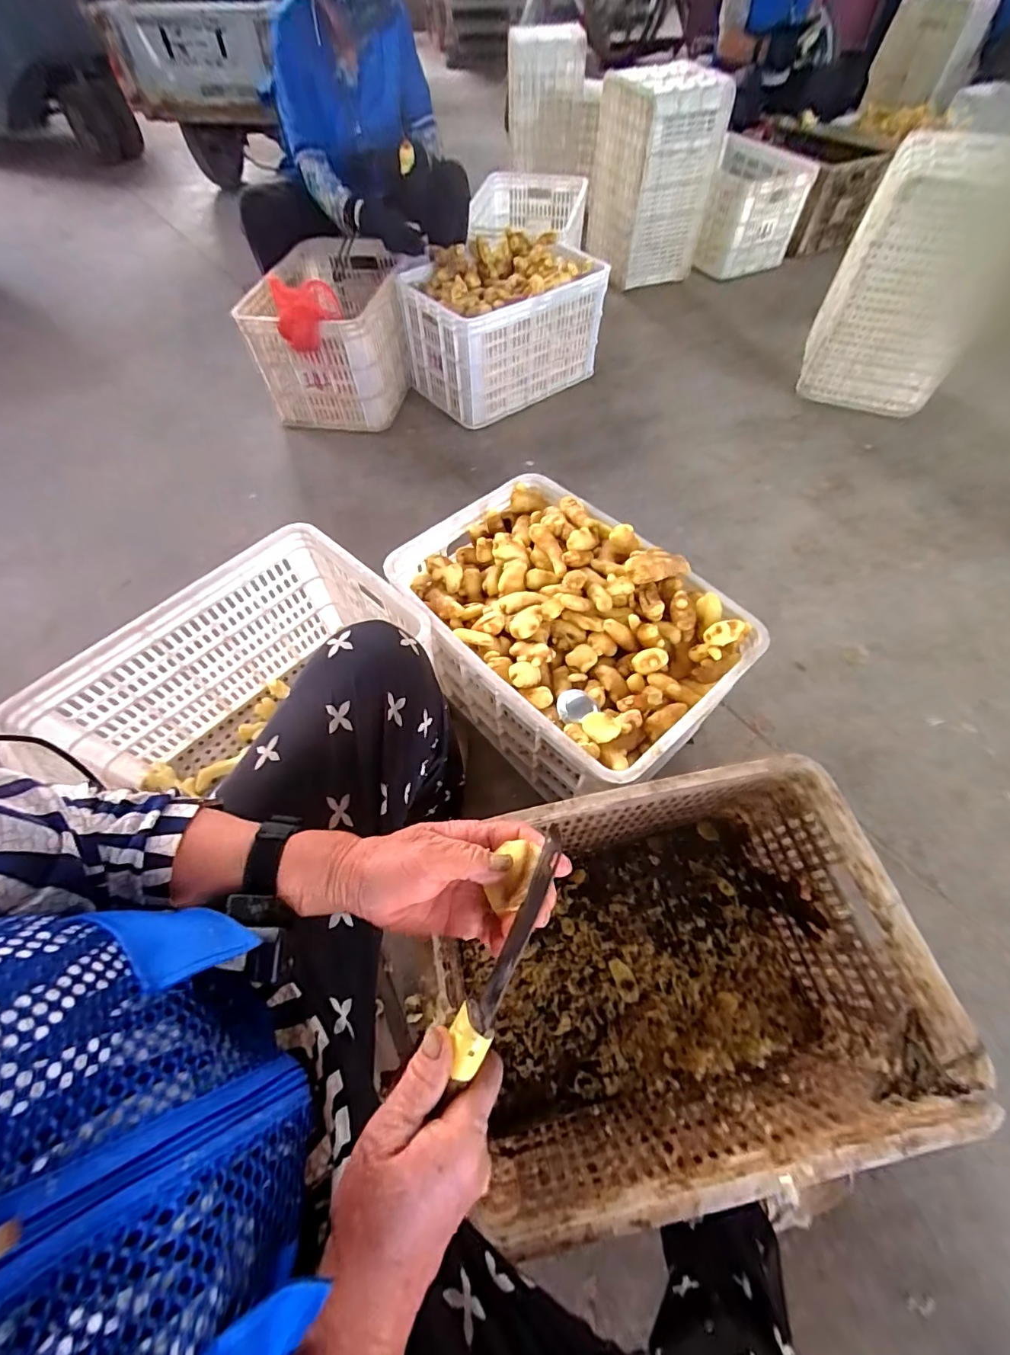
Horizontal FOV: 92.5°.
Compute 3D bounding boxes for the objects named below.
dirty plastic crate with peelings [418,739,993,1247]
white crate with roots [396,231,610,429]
[{"bbox_3d":[0.217,0.354,0.632,0.445,0.285,0.362,-9,61,-5],"label":"dirty plastic crate with peelings"},{"bbox_3d":[-0.019,-1.039,1.442,0.500,0.286,0.379,-38,67,-19],"label":"white crate with roots"}]

